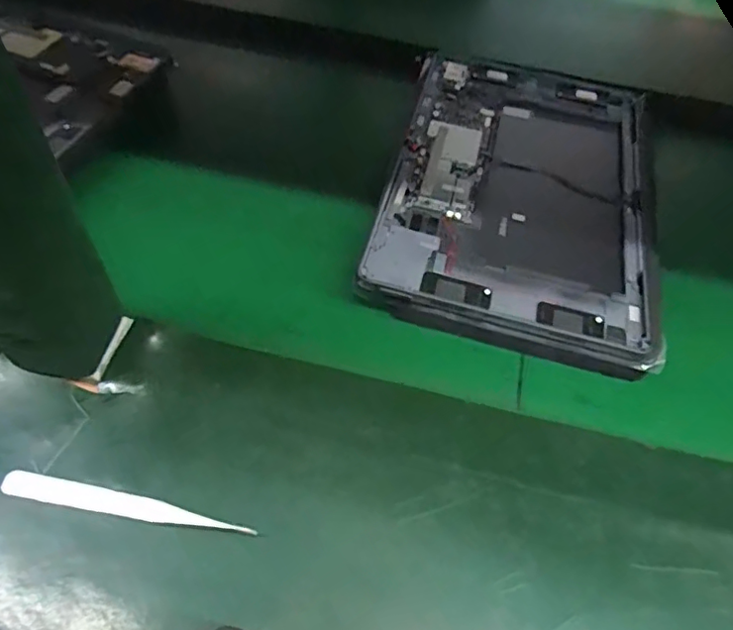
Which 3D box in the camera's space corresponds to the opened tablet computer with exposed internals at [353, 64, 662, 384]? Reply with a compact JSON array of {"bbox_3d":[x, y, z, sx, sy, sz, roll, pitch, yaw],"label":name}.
[{"bbox_3d":[0.103,-0.087,0.375,0.168,0.017,0.252,14,54,3],"label":"opened tablet computer with exposed internals"}]

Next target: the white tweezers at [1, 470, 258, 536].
[{"bbox_3d":[-0.108,0.085,0.251,0.114,0.004,0.011,11,55,3],"label":"white tweezers"}]

